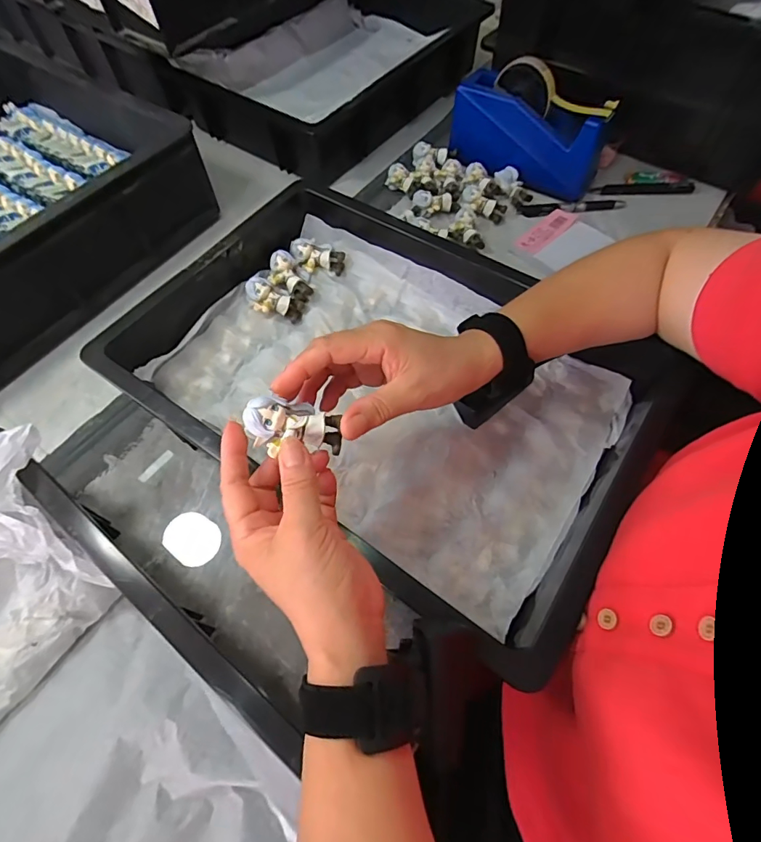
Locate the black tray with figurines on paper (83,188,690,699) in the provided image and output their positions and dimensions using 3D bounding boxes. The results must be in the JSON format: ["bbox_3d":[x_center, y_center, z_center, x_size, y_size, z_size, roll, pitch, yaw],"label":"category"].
[{"bbox_3d":[0.001,-0.043,0.425,0.477,0.076,0.303,31,66,17],"label":"black tray with figurines on paper"}]

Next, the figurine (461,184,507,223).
[{"bbox_3d":[0.137,-0.291,0.602,0.063,0.018,0.029,33,66,2],"label":"figurine"}]

